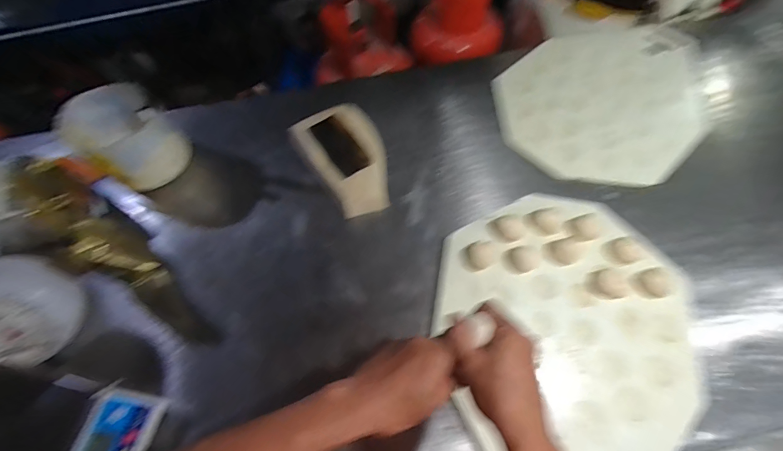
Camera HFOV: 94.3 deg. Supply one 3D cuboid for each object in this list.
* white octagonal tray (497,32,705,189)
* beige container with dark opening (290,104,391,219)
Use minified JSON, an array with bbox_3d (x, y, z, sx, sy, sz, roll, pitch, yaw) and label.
[{"bbox_3d":[0.482,-0.292,0.815,0.516,0.026,0.397,-41,68,-17],"label":"white octagonal tray"},{"bbox_3d":[-0.085,-0.142,0.745,0.161,0.059,0.258,-29,66,-12],"label":"beige container with dark opening"}]

